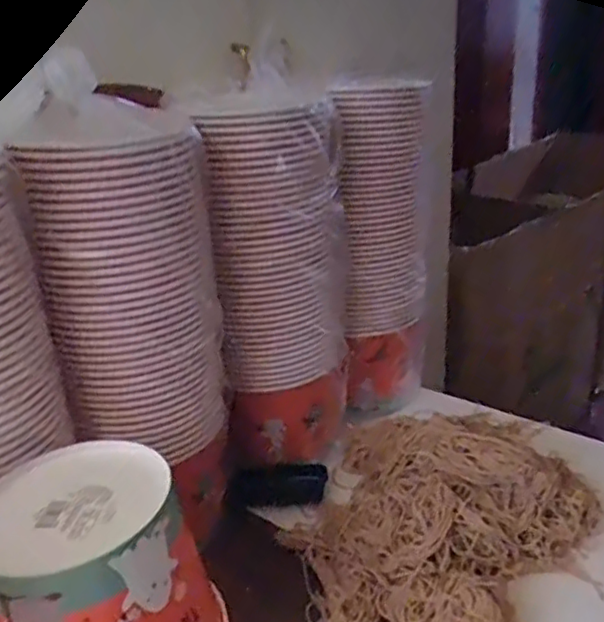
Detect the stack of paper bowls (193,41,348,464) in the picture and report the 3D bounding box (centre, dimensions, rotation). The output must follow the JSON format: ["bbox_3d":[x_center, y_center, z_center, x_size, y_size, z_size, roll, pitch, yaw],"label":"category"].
[{"bbox_3d":[-0.021,-0.036,0.672,0.124,0.390,0.128,0,25,9],"label":"stack of paper bowls"}]

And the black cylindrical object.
[{"bbox_3d":[-0.027,0.193,0.713,0.109,0.031,0.040,-5,24,-1],"label":"black cylindrical object"}]

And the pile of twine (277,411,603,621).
[{"bbox_3d":[0.082,0.224,0.571,0.275,0.102,0.370,11,26,38],"label":"pile of twine"}]

